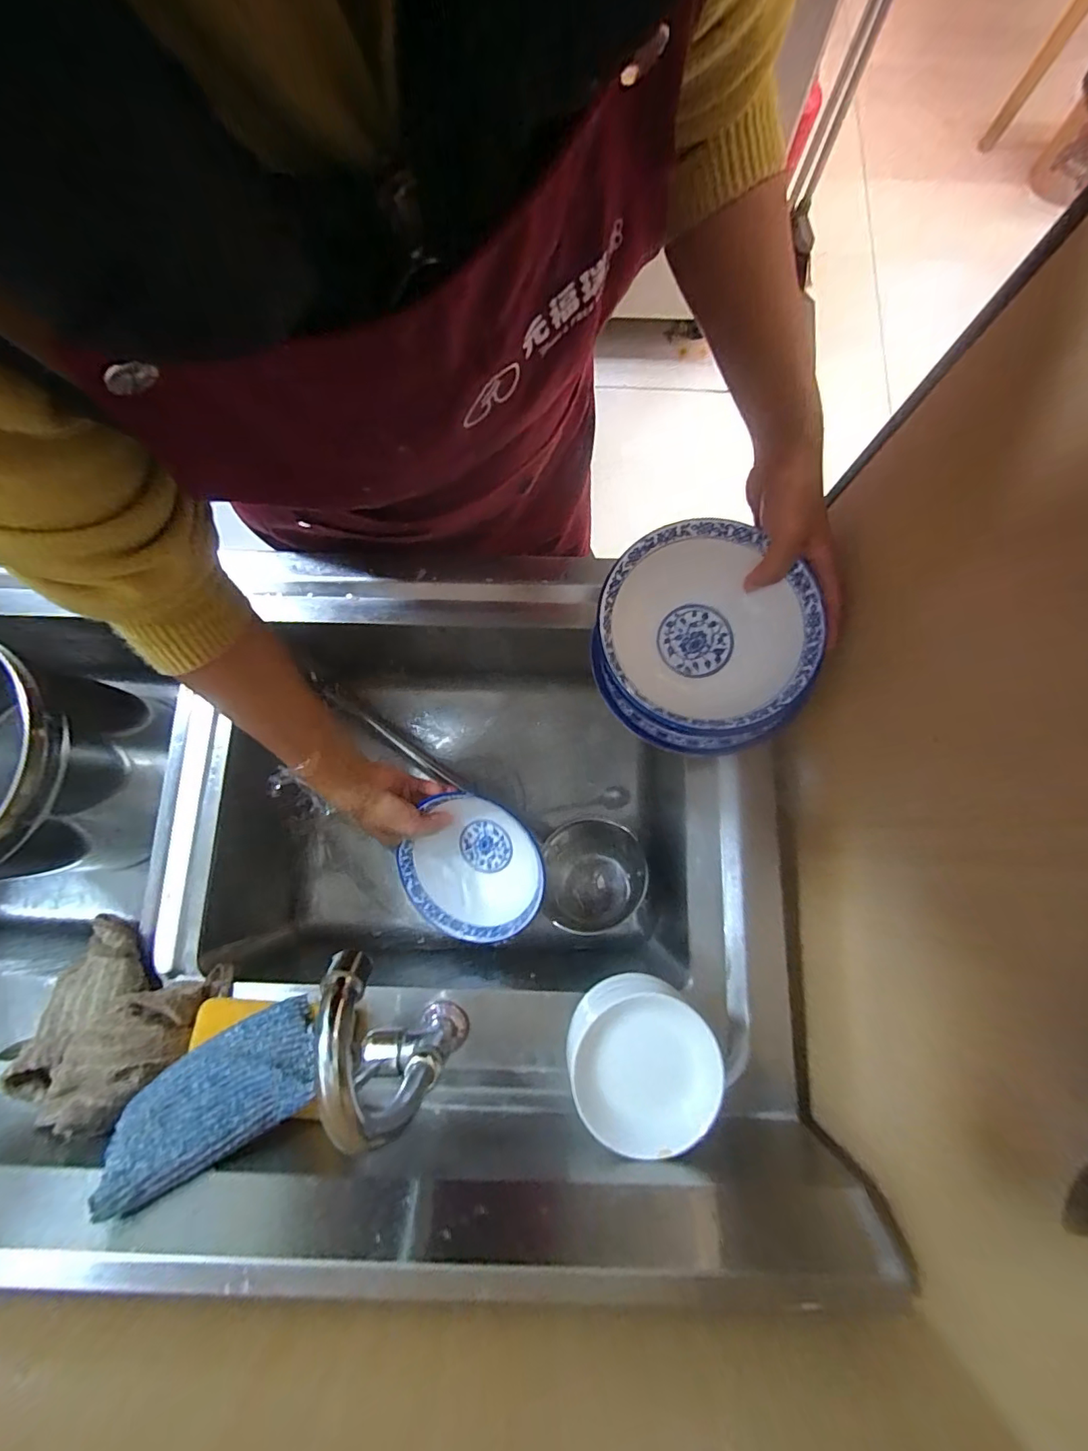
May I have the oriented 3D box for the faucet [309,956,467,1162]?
[{"bbox_3d":[-0.095,0.184,0.317,0.038,0.191,0.103,-23,80,-5],"label":"faucet"}]

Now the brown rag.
[{"bbox_3d":[-0.326,0.225,0.379,0.130,0.082,0.118,22,79,4],"label":"brown rag"}]

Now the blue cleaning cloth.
[{"bbox_3d":[-0.215,0.244,0.337,0.123,0.021,0.070,-22,46,-35],"label":"blue cleaning cloth"}]

